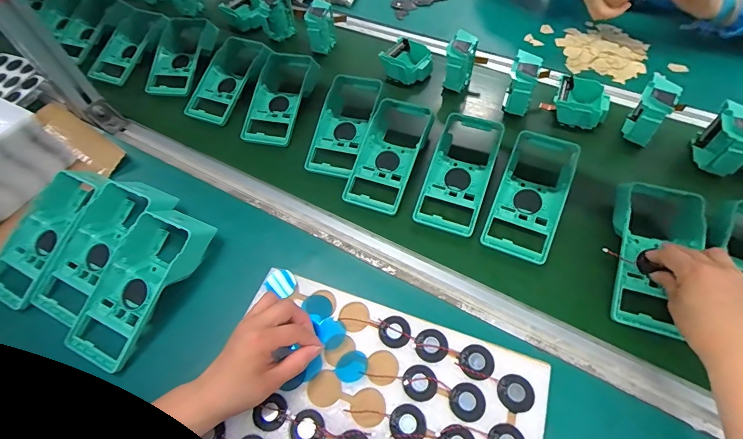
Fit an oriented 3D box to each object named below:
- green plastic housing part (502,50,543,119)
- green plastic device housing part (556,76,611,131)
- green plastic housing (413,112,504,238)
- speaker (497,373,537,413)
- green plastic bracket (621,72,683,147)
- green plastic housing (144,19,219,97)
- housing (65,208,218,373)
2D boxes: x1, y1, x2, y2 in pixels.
[{"bbox_3d":[0.237,-0.213,0.597,0.045,0.087,0.065,14,59,11],"label":"green plastic housing part"},{"bbox_3d":[0.331,-0.182,0.593,0.080,0.034,0.074,22,60,15],"label":"green plastic device housing part"},{"bbox_3d":[0.124,-0.072,0.521,0.087,0.044,0.193,17,59,12],"label":"green plastic housing"},{"bbox_3d":[0.141,0.169,0.367,0.033,0.004,0.034,-1,57,1],"label":"speaker"},{"bbox_3d":[0.395,-0.151,0.541,0.051,0.071,0.067,31,63,20],"label":"green plastic bracket"},{"bbox_3d":[-0.361,-0.318,0.720,0.099,0.051,0.201,8,58,7],"label":"green plastic housing"},{"bbox_3d":[-0.271,0.072,0.438,0.087,0.051,0.184,24,61,16],"label":"housing"}]

